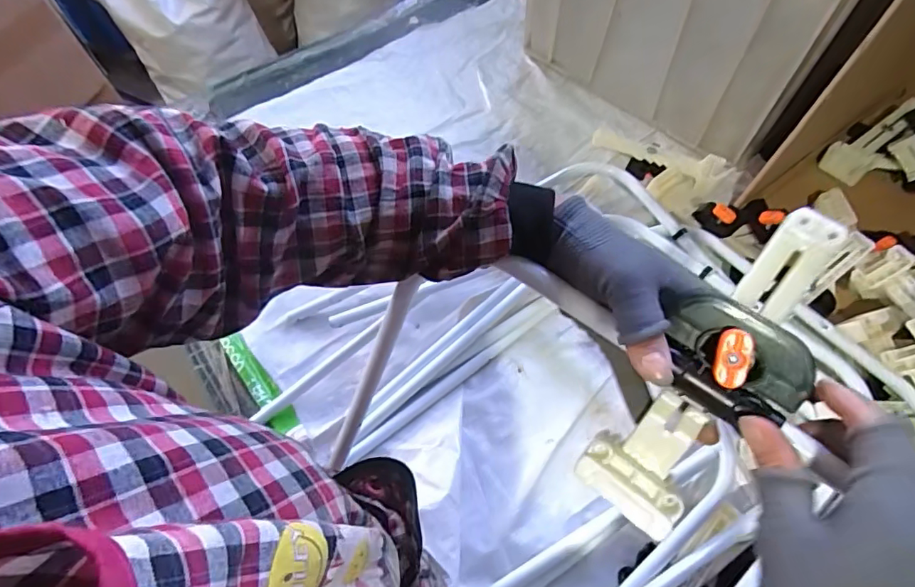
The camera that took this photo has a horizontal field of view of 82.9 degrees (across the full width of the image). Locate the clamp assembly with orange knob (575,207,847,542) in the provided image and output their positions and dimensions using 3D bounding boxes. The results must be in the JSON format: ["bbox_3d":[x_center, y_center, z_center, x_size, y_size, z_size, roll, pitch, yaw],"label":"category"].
[{"bbox_3d":[0.147,0.044,0.288,0.071,0.043,0.194,36,97,19],"label":"clamp assembly with orange knob"}]

